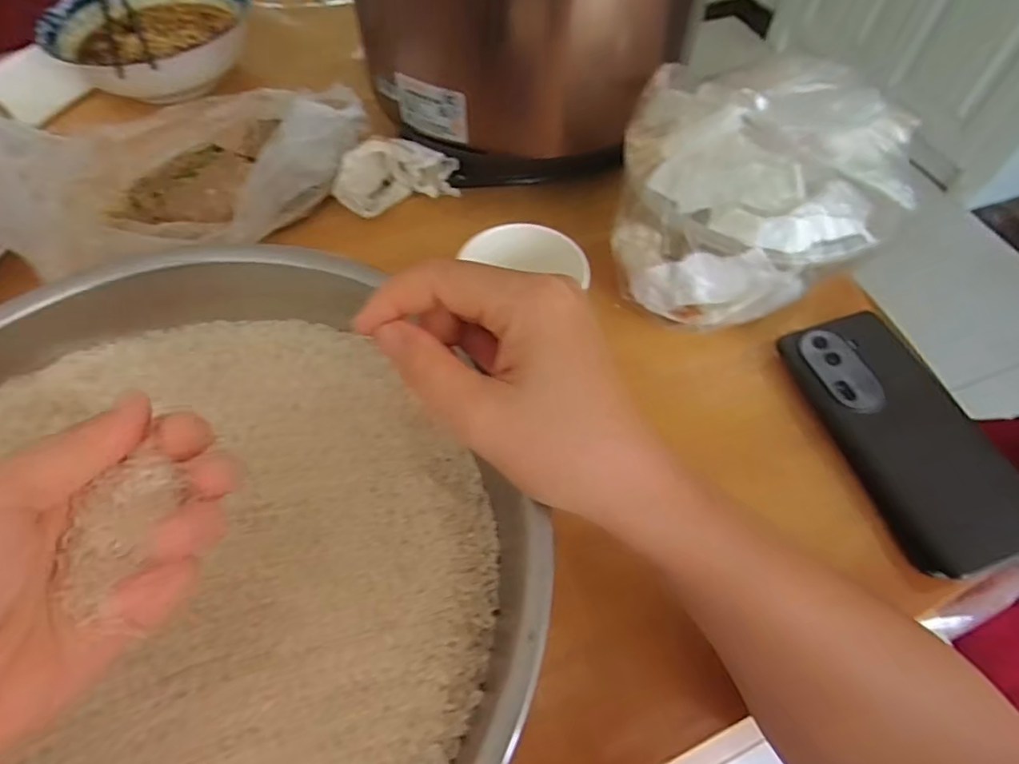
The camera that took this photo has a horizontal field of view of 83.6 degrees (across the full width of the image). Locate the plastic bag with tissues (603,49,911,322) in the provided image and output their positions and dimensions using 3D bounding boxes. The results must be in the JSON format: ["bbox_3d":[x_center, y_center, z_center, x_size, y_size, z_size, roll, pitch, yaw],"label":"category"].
[{"bbox_3d":[0.144,-0.116,0.345,0.156,0.126,0.104,20,59,11],"label":"plastic bag with tissues"}]

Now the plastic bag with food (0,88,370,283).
[{"bbox_3d":[-0.243,-0.153,0.413,0.271,0.065,0.134,-14,59,-9],"label":"plastic bag with food"}]

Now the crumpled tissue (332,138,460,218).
[{"bbox_3d":[-0.087,-0.158,0.435,0.092,0.047,0.034,-21,60,-13],"label":"crumpled tissue"}]

